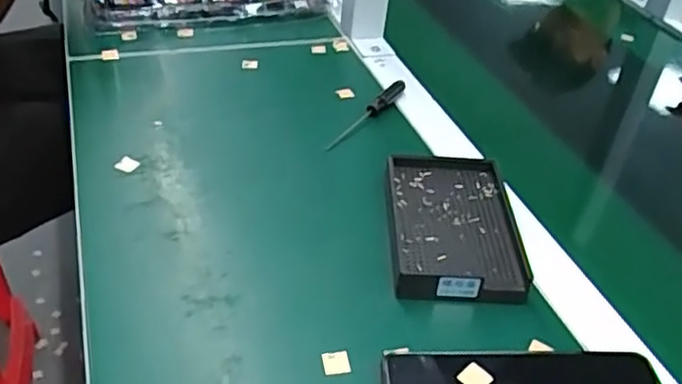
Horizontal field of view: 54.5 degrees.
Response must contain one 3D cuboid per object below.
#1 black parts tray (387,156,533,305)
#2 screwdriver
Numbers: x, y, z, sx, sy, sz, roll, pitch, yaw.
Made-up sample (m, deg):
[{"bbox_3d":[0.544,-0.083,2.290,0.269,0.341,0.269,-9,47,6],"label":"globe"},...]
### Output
[{"bbox_3d":[0.083,0.024,0.497,0.092,0.024,0.139,4,38,-3],"label":"black parts tray"},{"bbox_3d":[0.026,-0.073,0.617,0.012,0.014,0.127,24,41,21],"label":"screwdriver"}]

